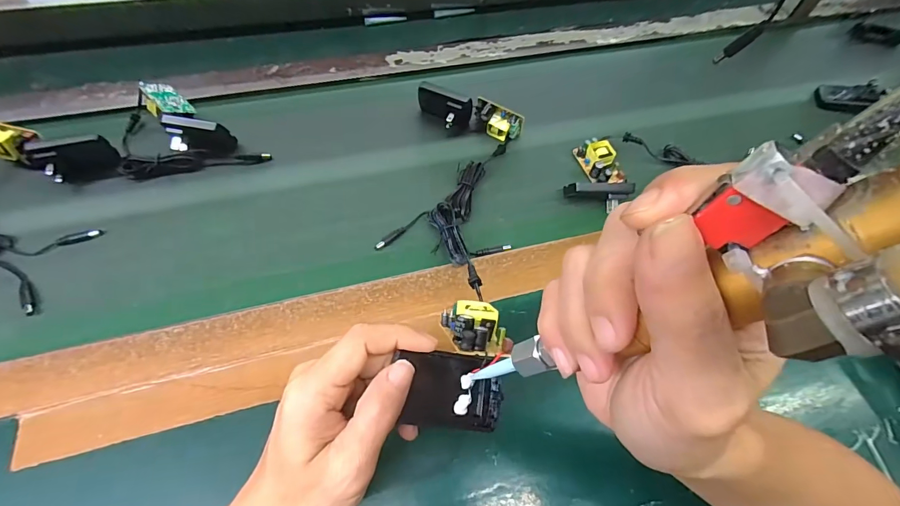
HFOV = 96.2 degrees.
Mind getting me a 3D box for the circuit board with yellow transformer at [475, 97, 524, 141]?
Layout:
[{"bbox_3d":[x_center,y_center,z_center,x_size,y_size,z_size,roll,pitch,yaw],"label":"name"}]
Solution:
[{"bbox_3d":[0.059,-0.162,0.496,0.061,0.032,0.021,26,63,11],"label":"circuit board with yellow transformer"}]

